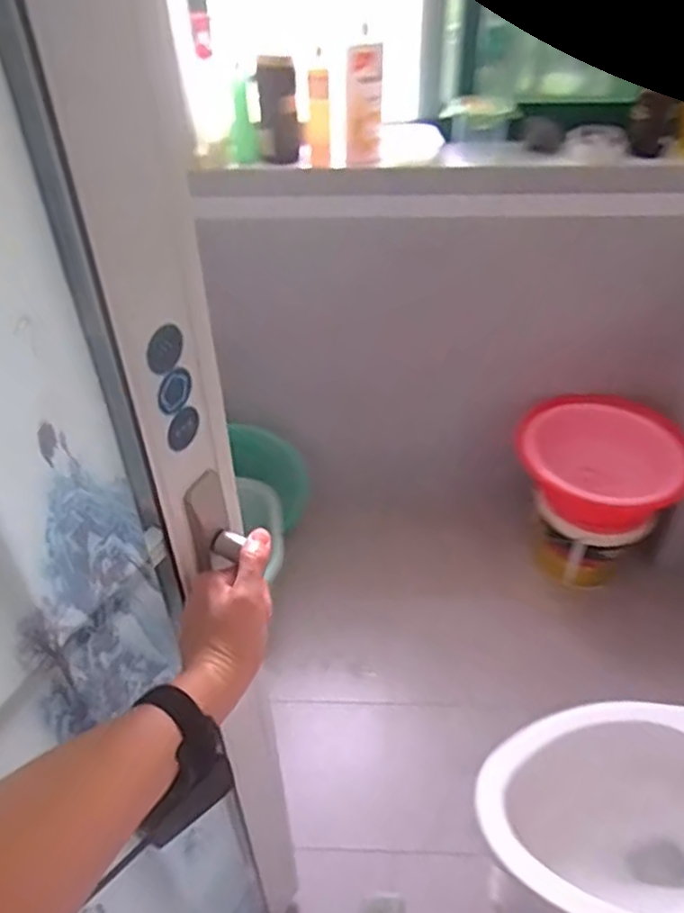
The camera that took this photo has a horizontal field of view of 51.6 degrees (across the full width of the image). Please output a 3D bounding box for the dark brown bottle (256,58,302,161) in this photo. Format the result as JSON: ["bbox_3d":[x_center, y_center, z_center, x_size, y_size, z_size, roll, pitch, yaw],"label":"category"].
[{"bbox_3d":[-0.117,-0.643,1.328,0.079,0.192,0.050,-1,44,-4],"label":"dark brown bottle"}]

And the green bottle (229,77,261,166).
[{"bbox_3d":[-0.187,-0.632,1.343,0.054,0.144,0.046,-5,44,-8],"label":"green bottle"}]

